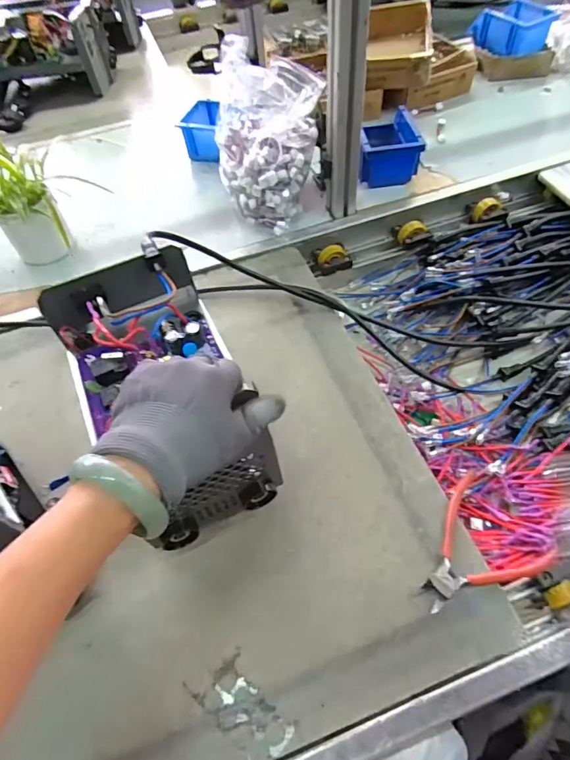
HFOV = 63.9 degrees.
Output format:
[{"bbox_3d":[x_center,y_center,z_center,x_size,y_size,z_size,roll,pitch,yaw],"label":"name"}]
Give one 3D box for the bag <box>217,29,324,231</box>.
[{"bbox_3d":[-0.038,-0.367,0.715,0.160,0.196,0.147,25,61,20],"label":"bag"}]

